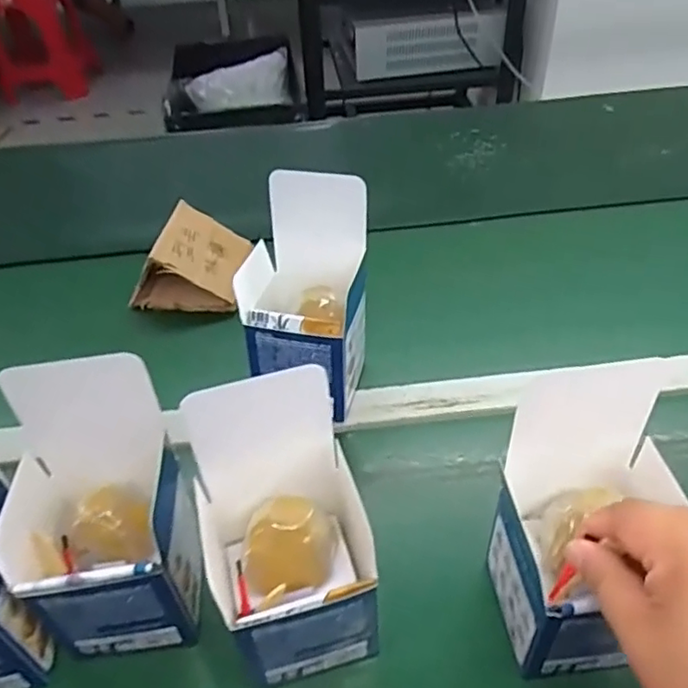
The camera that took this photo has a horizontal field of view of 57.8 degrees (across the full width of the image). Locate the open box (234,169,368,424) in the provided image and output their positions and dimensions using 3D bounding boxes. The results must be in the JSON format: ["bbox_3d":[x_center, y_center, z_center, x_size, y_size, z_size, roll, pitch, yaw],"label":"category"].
[{"bbox_3d":[-0.034,-0.039,0.510,0.100,0.160,0.104,10,45,15],"label":"open box"}]

